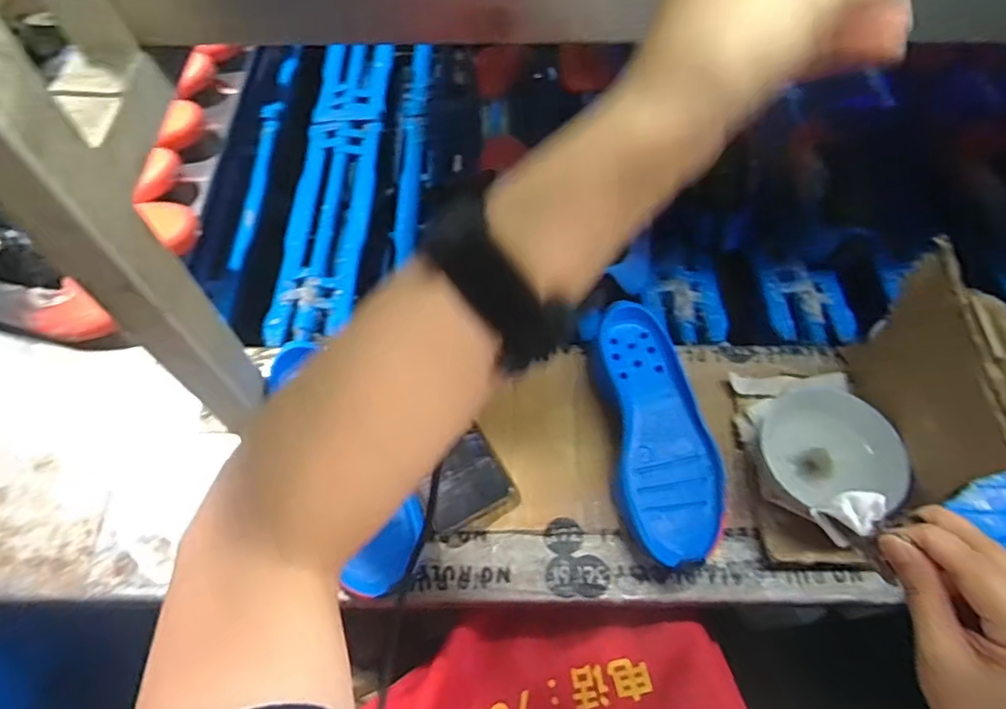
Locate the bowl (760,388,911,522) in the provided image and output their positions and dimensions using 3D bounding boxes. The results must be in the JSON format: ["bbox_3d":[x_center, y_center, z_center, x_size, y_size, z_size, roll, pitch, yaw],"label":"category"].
[{"bbox_3d":[0.267,0.088,0.497,0.103,0.063,0.102,0,62,0],"label":"bowl"}]

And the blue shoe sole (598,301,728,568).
[{"bbox_3d":[0.133,0.063,0.529,0.084,0.034,0.230,-7,62,-4],"label":"blue shoe sole"}]

